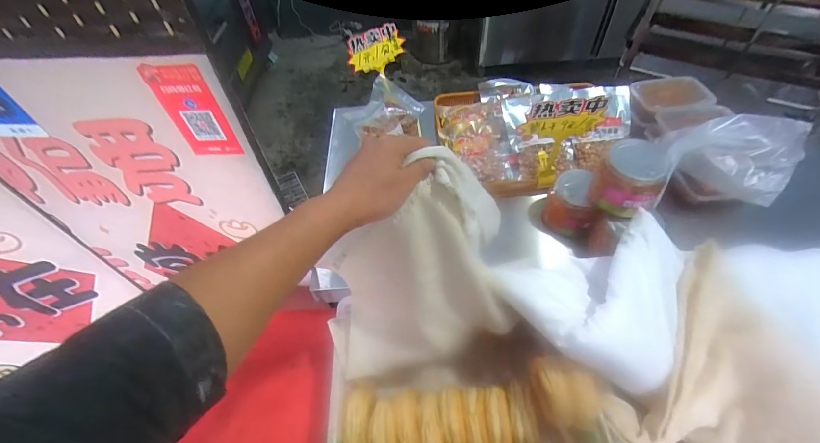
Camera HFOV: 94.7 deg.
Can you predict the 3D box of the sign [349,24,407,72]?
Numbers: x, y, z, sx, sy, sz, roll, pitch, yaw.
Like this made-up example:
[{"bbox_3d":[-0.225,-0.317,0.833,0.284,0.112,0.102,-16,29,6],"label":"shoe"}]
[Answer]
[{"bbox_3d":[-0.088,-0.444,0.983,0.142,0.096,0.018,-21,23,2],"label":"sign"}]

